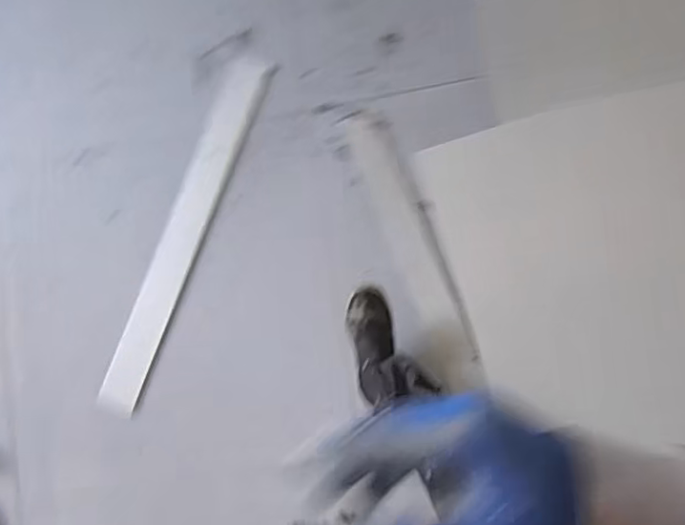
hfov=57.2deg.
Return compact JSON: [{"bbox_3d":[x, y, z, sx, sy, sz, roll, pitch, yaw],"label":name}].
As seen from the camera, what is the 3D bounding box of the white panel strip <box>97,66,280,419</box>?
[{"bbox_3d":[-0.367,-0.062,1.442,0.092,0.022,0.852,22,90,4],"label":"white panel strip"}]

